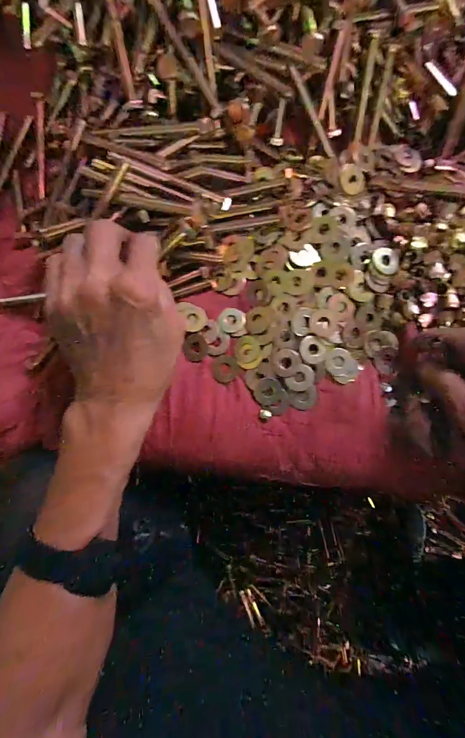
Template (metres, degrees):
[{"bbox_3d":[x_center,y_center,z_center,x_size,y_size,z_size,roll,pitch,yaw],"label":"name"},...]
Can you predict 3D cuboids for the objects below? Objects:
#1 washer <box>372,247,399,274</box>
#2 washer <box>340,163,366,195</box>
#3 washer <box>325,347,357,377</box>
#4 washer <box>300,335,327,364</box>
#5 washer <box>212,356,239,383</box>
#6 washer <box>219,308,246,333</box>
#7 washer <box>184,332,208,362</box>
[{"bbox_3d":[0.136,-0.096,0.306,0.025,0.004,0.024,-11,82,-1],"label":"washer"},{"bbox_3d":[0.114,-0.179,0.328,0.028,0.004,0.026,2,98,-24],"label":"washer"},{"bbox_3d":[0.097,-0.006,0.311,0.028,0.004,0.025,-9,91,-2],"label":"washer"},{"bbox_3d":[0.072,-0.017,0.307,0.022,0.004,0.025,-13,82,-1],"label":"washer"},{"bbox_3d":[-0.006,0.000,0.314,0.023,0.004,0.023,-5,82,0],"label":"washer"},{"bbox_3d":[0.000,-0.045,0.317,0.024,0.004,0.023,-5,82,0],"label":"washer"},{"bbox_3d":[-0.033,-0.020,0.312,0.021,0.004,0.024,-5,89,-11],"label":"washer"}]

